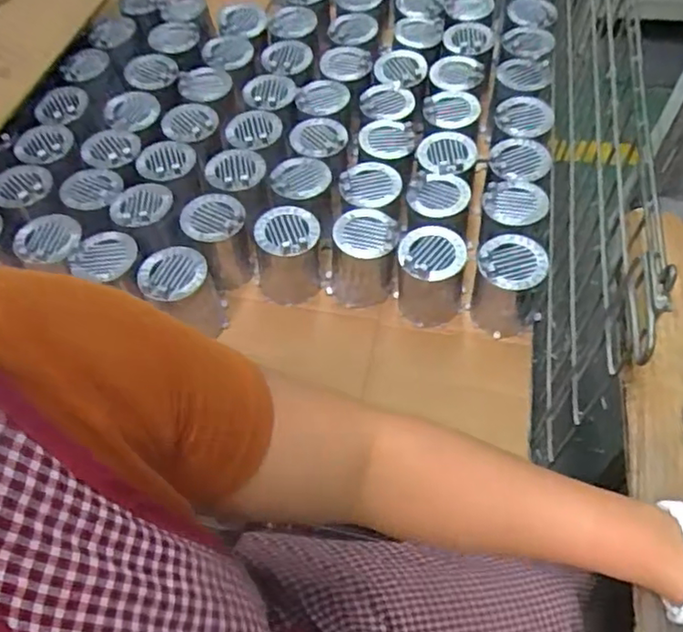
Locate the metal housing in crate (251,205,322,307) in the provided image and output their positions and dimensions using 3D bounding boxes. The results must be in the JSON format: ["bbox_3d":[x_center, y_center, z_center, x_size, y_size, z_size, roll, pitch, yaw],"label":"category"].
[{"bbox_3d":[-0.074,-0.087,0.886,0.089,0.113,0.089,-2,56,1],"label":"metal housing in crate"}]

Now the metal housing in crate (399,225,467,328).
[{"bbox_3d":[0.122,-0.050,0.873,0.086,0.138,0.088,6,57,7],"label":"metal housing in crate"}]

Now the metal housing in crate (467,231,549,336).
[{"bbox_3d":[0.226,-0.039,0.854,0.090,0.116,0.090,-1,56,2],"label":"metal housing in crate"}]

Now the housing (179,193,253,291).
[{"bbox_3d":[-0.173,-0.098,0.905,0.086,0.127,0.091,-10,56,-4],"label":"housing"}]

